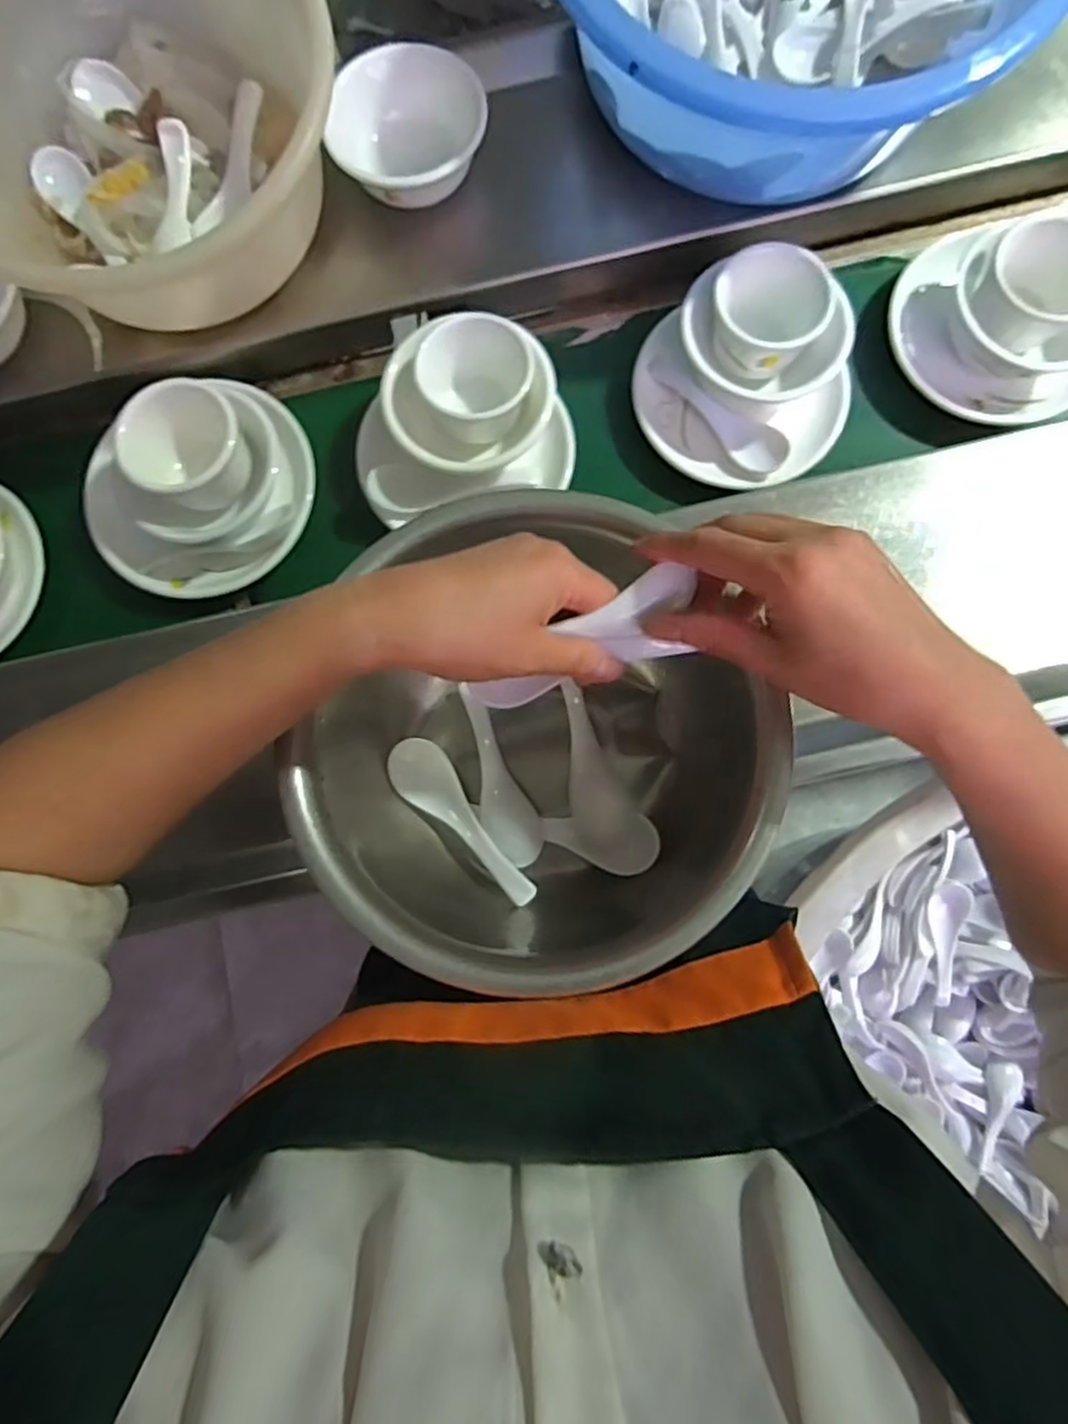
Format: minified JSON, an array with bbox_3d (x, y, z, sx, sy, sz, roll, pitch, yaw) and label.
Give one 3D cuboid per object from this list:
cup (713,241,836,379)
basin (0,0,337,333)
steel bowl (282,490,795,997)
[{"bbox_3d":[0.158,-0.269,0.458,0.074,0.043,0.069,0,81,1],"label":"cup"},{"bbox_3d":[-0.248,-0.393,0.437,0.252,0.111,0.239,0,81,1],"label":"basin"},{"bbox_3d":[-0.009,0.020,0.376,0.218,0.106,0.230,0,81,1],"label":"steel bowl"}]

